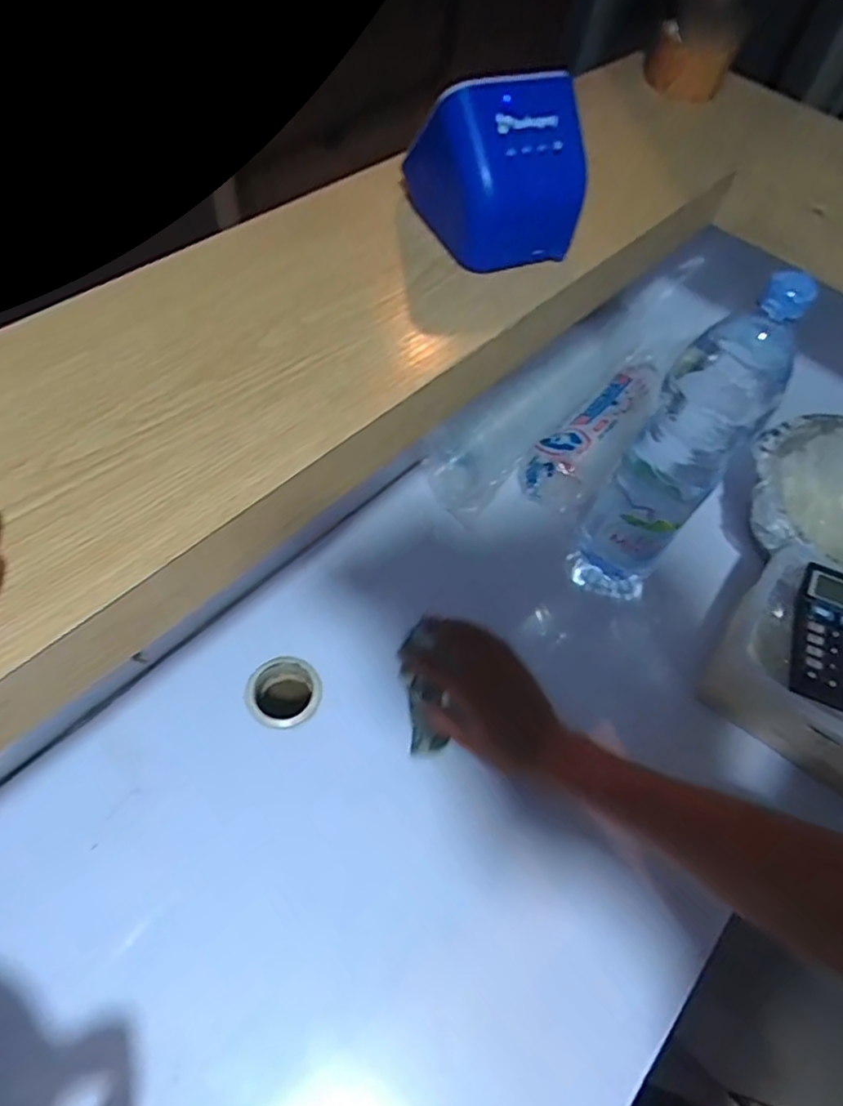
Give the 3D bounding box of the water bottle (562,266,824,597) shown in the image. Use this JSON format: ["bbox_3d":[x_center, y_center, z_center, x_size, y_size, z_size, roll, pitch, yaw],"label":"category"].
[{"bbox_3d":[0.222,-0.085,0.552,0.090,0.344,0.094,33,60,13],"label":"water bottle"}]

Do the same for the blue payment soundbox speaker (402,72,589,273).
[{"bbox_3d":[0.057,-0.271,0.440,0.102,0.091,0.098,-19,63,-18],"label":"blue payment soundbox speaker"}]

